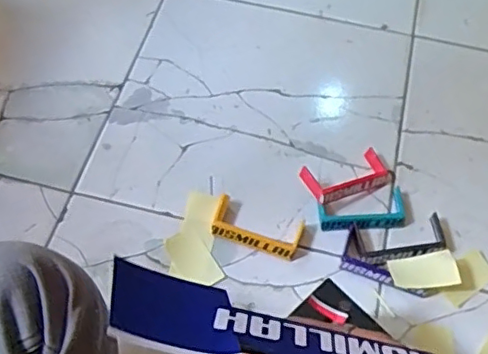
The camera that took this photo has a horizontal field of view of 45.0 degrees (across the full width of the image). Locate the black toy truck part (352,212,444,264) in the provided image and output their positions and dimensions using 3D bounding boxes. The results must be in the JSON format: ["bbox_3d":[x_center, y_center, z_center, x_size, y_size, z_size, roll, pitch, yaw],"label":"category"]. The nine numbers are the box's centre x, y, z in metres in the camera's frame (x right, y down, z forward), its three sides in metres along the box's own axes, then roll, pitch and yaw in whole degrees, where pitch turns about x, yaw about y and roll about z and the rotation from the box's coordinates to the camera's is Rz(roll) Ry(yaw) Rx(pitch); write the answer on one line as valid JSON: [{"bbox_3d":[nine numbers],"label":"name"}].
[{"bbox_3d":[0.193,0.074,0.719,0.110,0.015,0.054,-5,60,-6],"label":"black toy truck part"}]

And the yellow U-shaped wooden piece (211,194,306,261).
[{"bbox_3d":[0.017,0.062,0.720,0.108,0.025,0.053,17,60,7],"label":"yellow U-shaped wooden piece"}]

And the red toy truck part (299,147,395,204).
[{"bbox_3d":[0.134,-0.003,0.758,0.123,0.018,0.054,-15,63,-21],"label":"red toy truck part"}]

